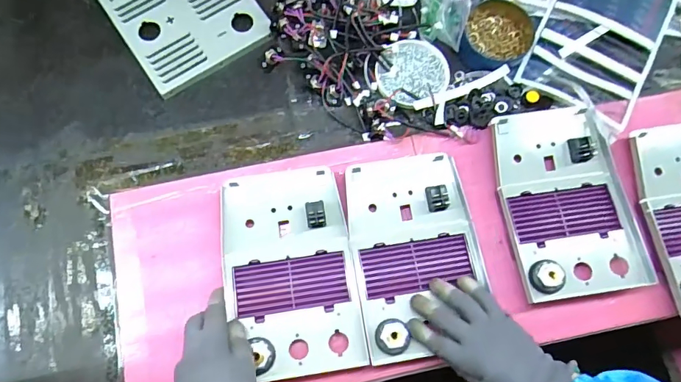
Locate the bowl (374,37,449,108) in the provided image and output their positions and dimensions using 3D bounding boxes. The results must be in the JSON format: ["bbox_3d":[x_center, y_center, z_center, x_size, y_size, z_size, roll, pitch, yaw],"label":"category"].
[{"bbox_3d":[0.097,-0.163,0.624,0.101,0.024,0.088,-32,78,-10],"label":"bowl"}]

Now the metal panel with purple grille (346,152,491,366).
[{"bbox_3d":[0.091,0.070,0.549,0.149,0.030,0.231,-9,75,-2],"label":"metal panel with purple grille"}]

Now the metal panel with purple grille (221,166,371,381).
[{"bbox_3d":[-0.060,0.092,0.538,0.146,0.024,0.233,-10,75,-2],"label":"metal panel with purple grille"}]

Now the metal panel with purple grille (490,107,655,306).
[{"bbox_3d":[0.277,0.010,0.568,0.152,0.032,0.233,-9,75,-4],"label":"metal panel with purple grille"}]

